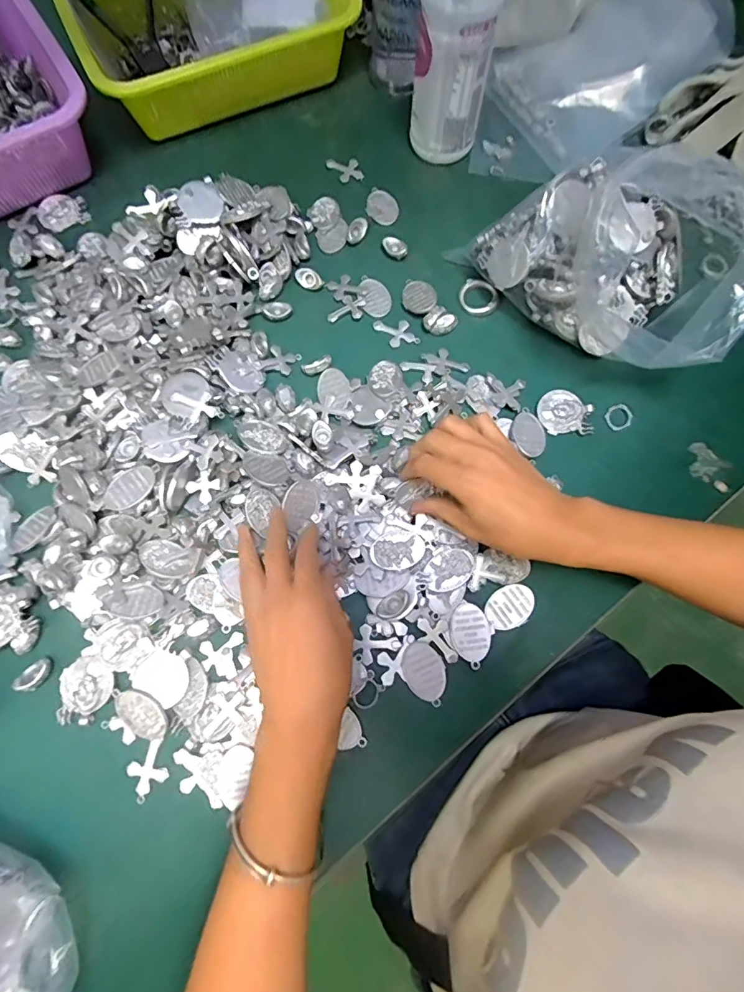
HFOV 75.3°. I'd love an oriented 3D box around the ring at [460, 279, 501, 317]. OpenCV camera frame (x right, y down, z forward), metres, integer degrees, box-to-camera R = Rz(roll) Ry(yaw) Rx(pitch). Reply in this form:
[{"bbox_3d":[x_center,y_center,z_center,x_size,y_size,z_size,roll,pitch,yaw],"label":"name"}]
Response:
[{"bbox_3d":[0.100,-0.185,0.448,0.037,0.007,0.031,24,74,6],"label":"ring"}]

